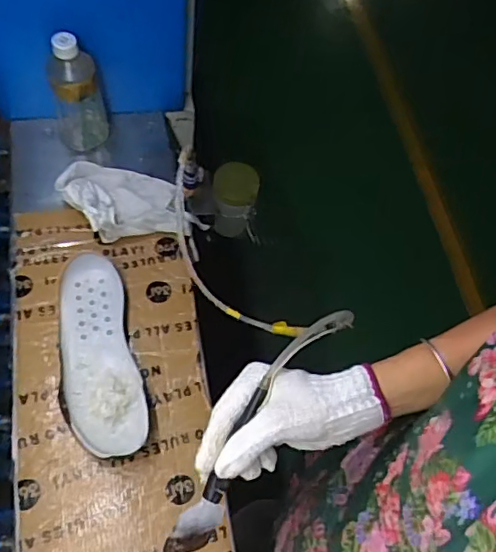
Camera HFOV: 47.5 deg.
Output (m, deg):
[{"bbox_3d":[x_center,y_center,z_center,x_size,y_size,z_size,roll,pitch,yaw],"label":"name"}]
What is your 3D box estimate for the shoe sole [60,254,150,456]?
[{"bbox_3d":[-0.186,0.091,0.694,0.093,0.046,0.261,-12,68,-14],"label":"shoe sole"}]

